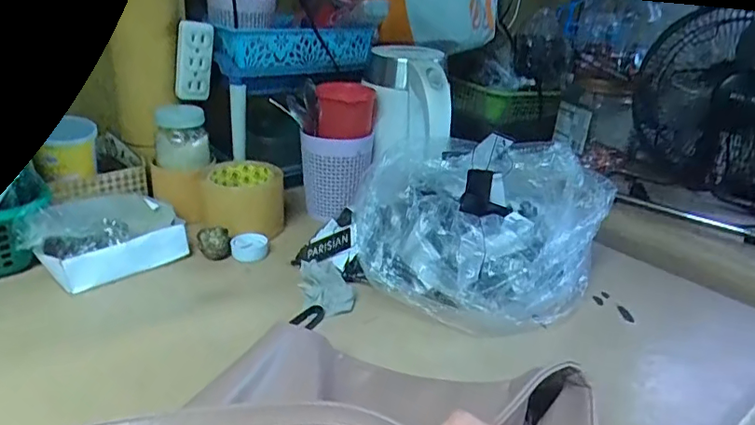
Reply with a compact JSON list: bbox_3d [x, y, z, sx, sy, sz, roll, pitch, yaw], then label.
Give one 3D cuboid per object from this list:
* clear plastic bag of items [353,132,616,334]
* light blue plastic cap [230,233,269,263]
[{"bbox_3d":[0.100,0.017,0.572,0.237,0.141,0.211,19,28,27],"label":"clear plastic bag of items"},{"bbox_3d":[-0.148,0.042,0.624,0.042,0.021,0.036,1,25,-8],"label":"light blue plastic cap"}]

